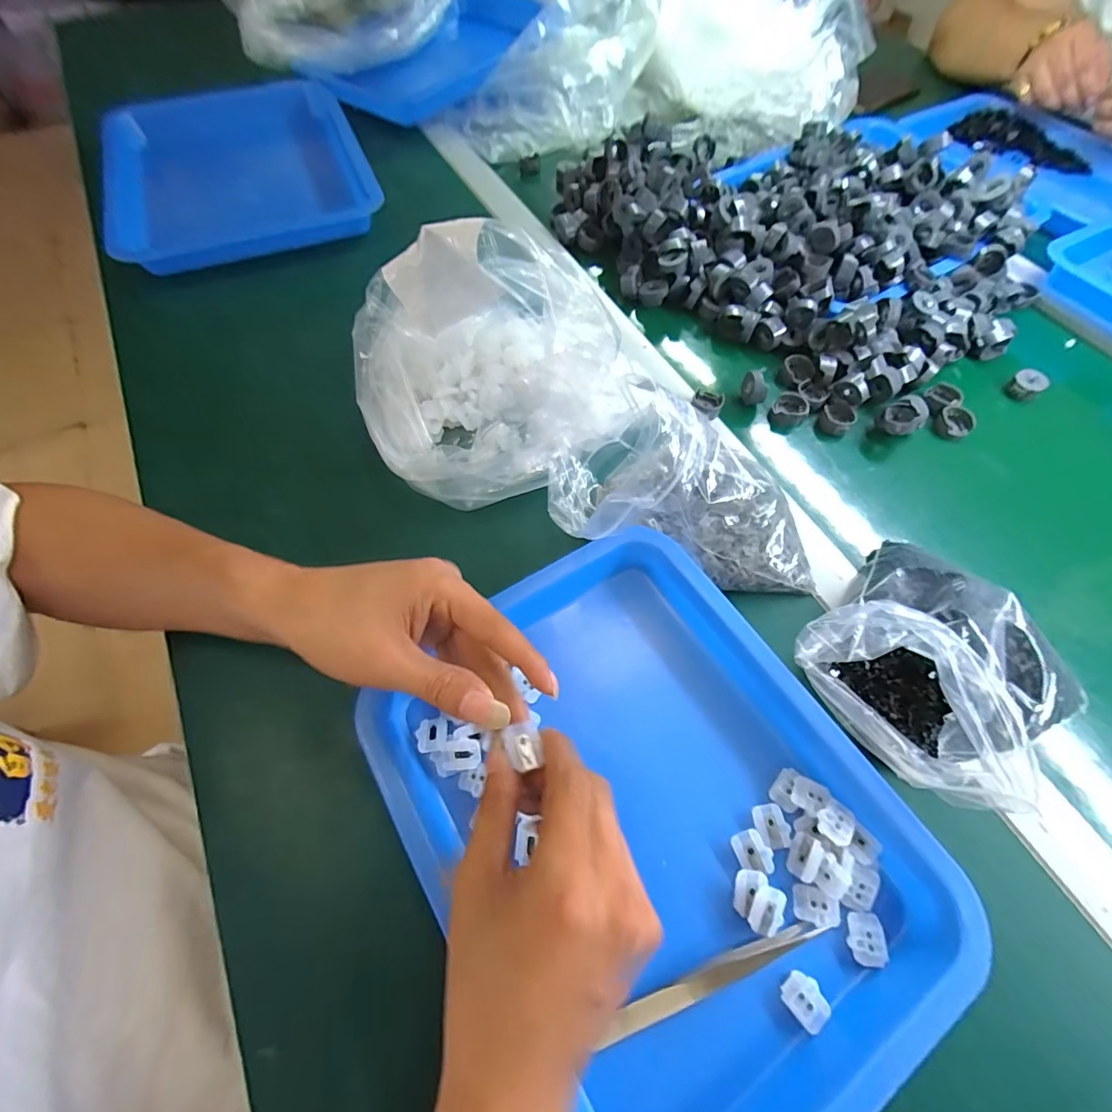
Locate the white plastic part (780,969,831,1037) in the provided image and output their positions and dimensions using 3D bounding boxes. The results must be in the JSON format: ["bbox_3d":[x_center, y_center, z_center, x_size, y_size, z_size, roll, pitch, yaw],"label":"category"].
[{"bbox_3d":[0.120,0.213,0.240,0.018,0.005,0.021,-40,68,-19],"label":"white plastic part"}]

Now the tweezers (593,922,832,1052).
[{"bbox_3d":[0.075,0.202,0.239,0.118,0.014,0.012,-19,63,-9],"label":"tweezers"}]

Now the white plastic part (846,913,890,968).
[{"bbox_3d":[0.156,0.192,0.251,0.017,0.004,0.021,6,62,4],"label":"white plastic part"}]

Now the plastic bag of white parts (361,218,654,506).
[{"bbox_3d":[-0.060,-0.140,0.360,0.168,0.120,0.160,-21,64,-10],"label":"plastic bag of white parts"}]

